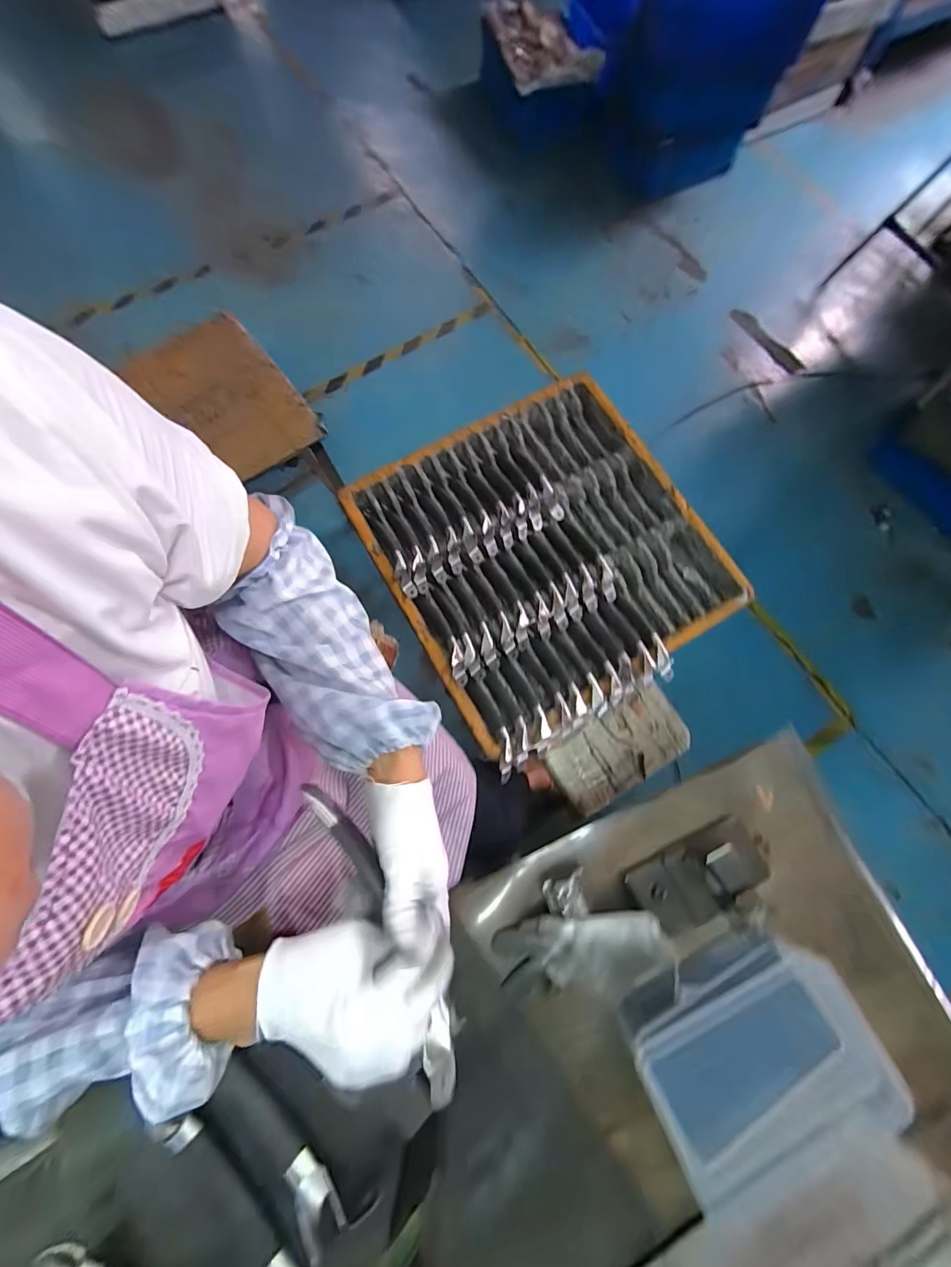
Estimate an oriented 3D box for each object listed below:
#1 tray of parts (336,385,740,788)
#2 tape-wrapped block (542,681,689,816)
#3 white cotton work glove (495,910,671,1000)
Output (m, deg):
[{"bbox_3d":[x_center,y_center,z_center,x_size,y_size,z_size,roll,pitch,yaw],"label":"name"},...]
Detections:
[{"bbox_3d":[0.116,-0.148,0.781,0.538,0.085,0.549,-33,79,-9],"label":"tray of parts"},{"bbox_3d":[0.282,0.226,0.856,0.271,0.032,0.139,-30,79,-9],"label":"tape-wrapped block"},{"bbox_3d":[0.095,0.291,0.394,0.158,0.049,0.084,-24,76,21],"label":"white cotton work glove"}]

